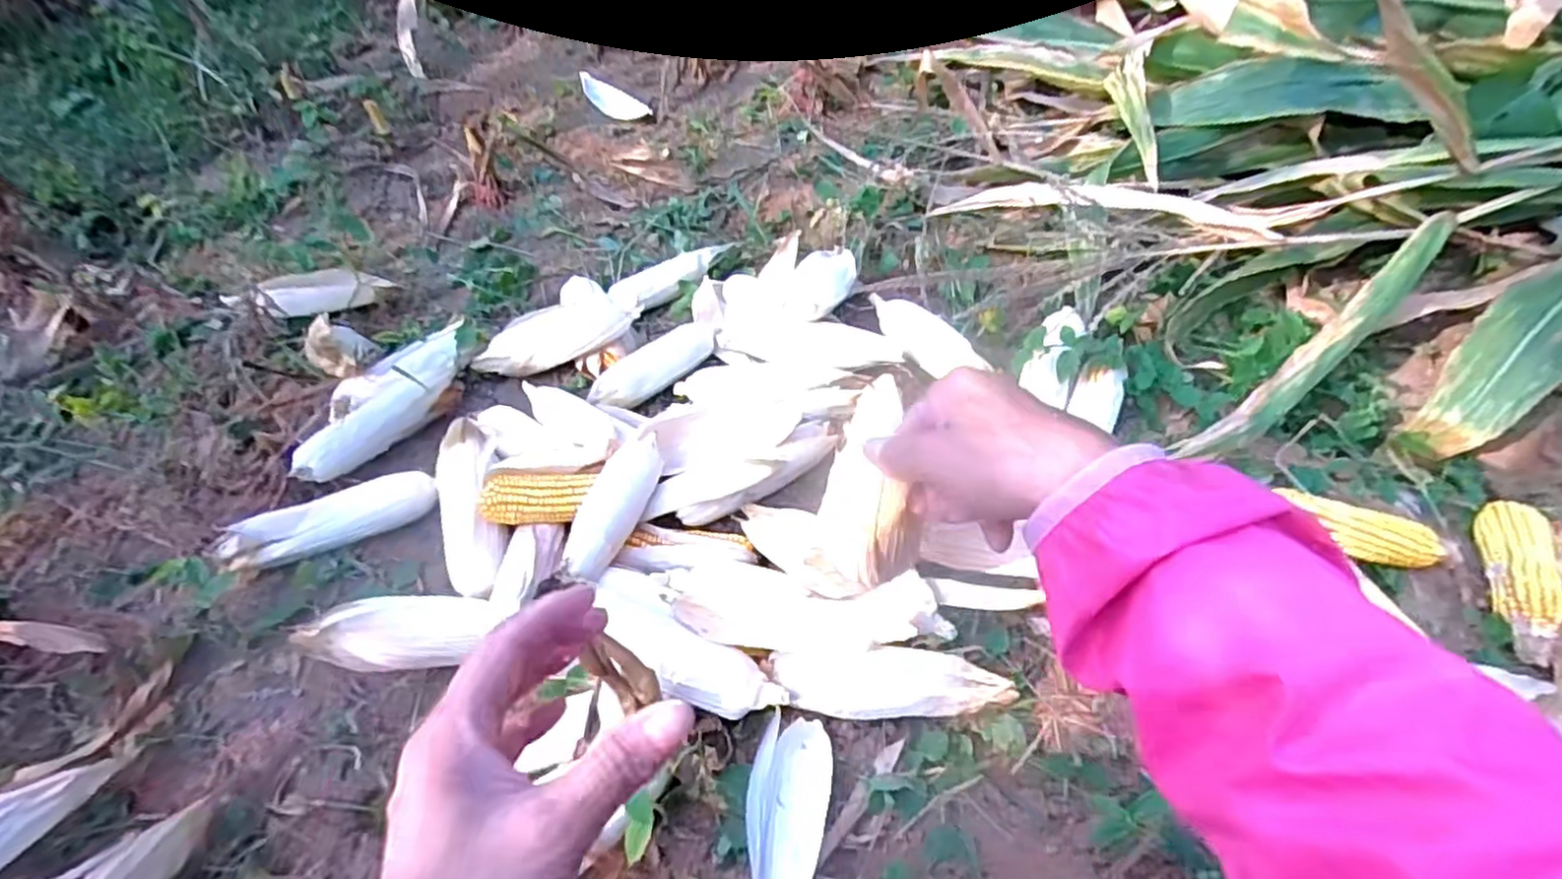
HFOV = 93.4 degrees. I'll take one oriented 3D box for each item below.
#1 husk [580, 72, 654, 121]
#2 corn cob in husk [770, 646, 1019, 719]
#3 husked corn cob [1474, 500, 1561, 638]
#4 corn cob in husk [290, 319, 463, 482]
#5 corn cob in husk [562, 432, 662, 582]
[{"bbox_3d":[-0.355,-0.696,1.502,0.064,0.017,0.250,-37,61,-23],"label":"husk"},{"bbox_3d":[0.100,0.225,0.676,0.214,0.046,0.058,1,53,2],"label":"corn cob in husk"},{"bbox_3d":[0.698,0.124,0.697,0.047,0.048,0.153,18,56,15],"label":"husked corn cob"},{"bbox_3d":[-0.496,-0.048,0.942,0.095,0.073,0.283,23,57,17],"label":"corn cob in husk"},{"bbox_3d":[-0.175,0.067,0.767,0.056,0.056,0.178,19,56,15],"label":"corn cob in husk"}]

